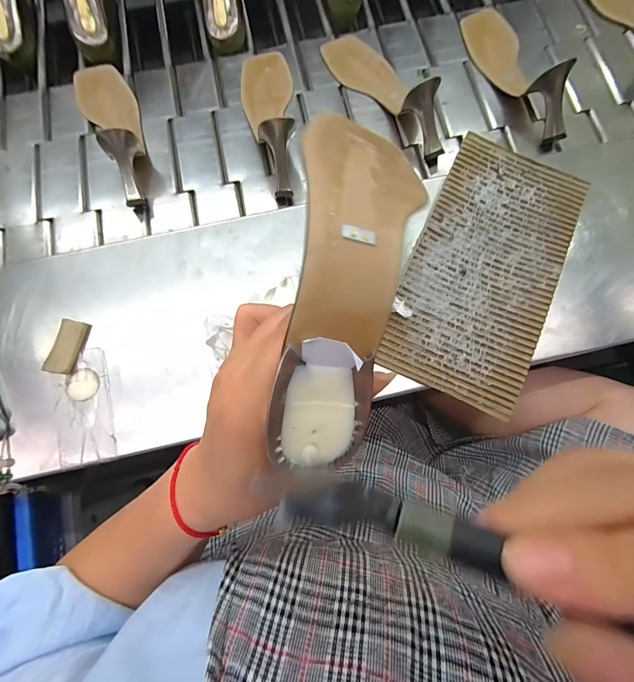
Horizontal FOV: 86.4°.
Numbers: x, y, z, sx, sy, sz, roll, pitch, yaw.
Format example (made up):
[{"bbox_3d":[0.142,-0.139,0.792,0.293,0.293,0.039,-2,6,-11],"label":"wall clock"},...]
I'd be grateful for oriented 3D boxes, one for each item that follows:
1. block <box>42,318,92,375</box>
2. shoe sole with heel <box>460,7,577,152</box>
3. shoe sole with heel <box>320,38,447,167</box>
[{"bbox_3d":[-0.275,0.006,0.372,0.030,0.010,0.058,9,77,3],"label":"block"},{"bbox_3d":[0.276,-0.394,0.467,0.077,0.068,0.256,-10,76,-1],"label":"shoe sole with heel"},{"bbox_3d":[0.104,-0.367,0.464,0.076,0.065,0.255,-38,78,-7],"label":"shoe sole with heel"}]

